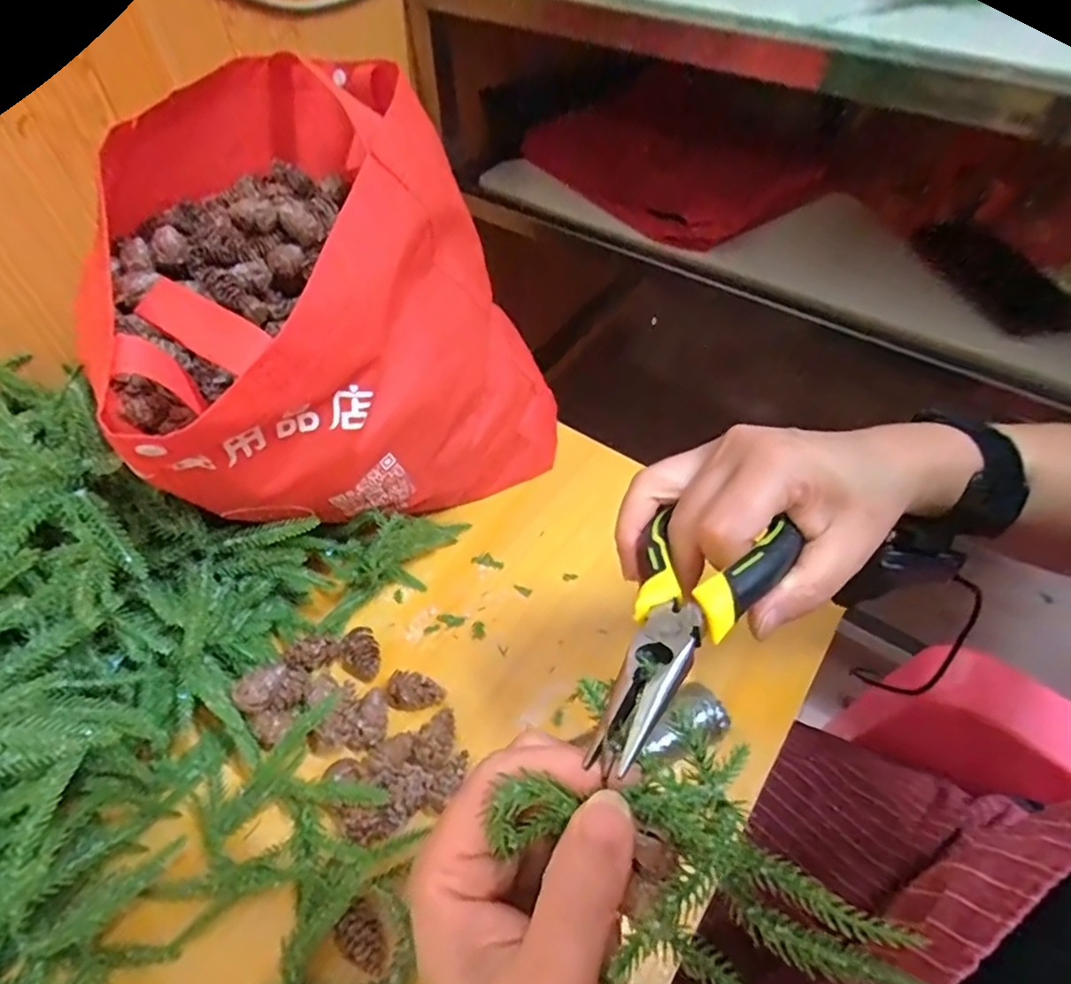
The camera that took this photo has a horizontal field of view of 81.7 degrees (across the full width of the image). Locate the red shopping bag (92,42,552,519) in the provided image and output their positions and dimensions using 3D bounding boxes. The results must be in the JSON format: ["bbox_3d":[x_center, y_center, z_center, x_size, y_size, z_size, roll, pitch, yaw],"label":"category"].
[{"bbox_3d":[-0.166,-0.134,0.468,0.277,0.232,0.337,-33,59,-23],"label":"red shopping bag"}]

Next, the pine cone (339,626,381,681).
[{"bbox_3d":[-0.116,0.108,0.411,0.025,0.019,0.032,-26,56,-19],"label":"pine cone"}]

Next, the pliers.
[{"bbox_3d":[0.046,0.042,0.212,0.051,0.021,0.121,26,39,20],"label":"pliers"}]

